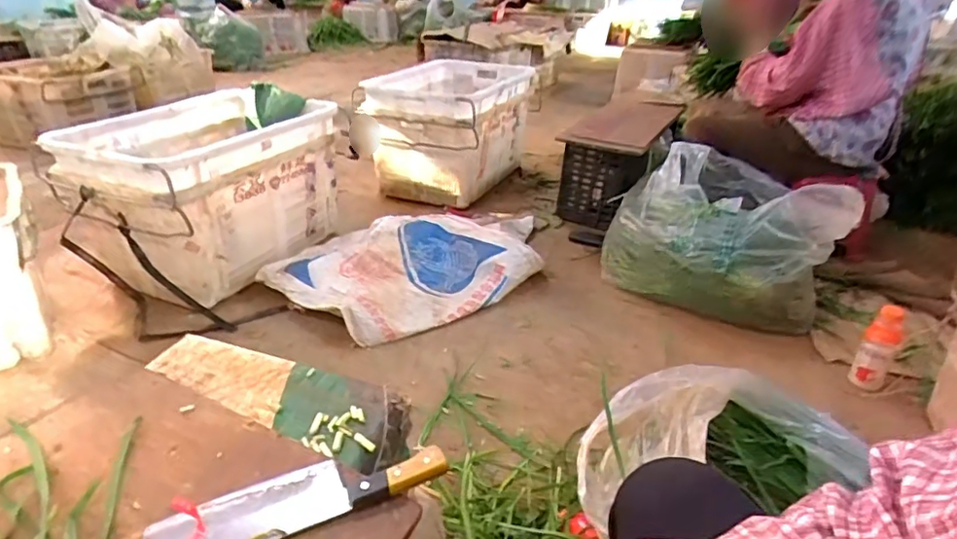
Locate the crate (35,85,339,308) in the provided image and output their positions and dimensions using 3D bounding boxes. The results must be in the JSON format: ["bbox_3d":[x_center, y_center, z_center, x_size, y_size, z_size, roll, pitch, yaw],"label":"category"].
[{"bbox_3d":[-0.789,-0.247,1.667,0.515,0.385,0.633,14,31,22],"label":"crate"}]

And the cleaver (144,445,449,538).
[{"bbox_3d":[-0.168,0.210,0.540,0.264,0.029,0.077,-11,32,-22],"label":"cleaver"}]

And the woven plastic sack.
[{"bbox_3d":[-0.153,-0.040,1.673,0.851,0.124,0.519,-16,33,-28],"label":"woven plastic sack"}]

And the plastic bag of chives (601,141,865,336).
[{"bbox_3d":[0.679,-0.107,1.585,0.561,0.355,0.496,23,36,34],"label":"plastic bag of chives"}]

